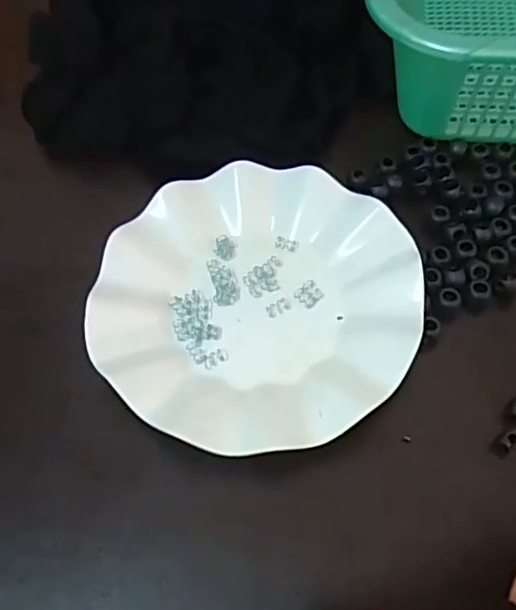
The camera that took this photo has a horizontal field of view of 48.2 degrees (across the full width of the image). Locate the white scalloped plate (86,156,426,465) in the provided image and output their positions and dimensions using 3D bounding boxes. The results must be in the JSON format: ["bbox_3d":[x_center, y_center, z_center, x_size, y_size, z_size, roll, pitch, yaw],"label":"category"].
[{"bbox_3d":[-0.001,-0.004,0.339,0.180,0.028,0.179,-1,64,1],"label":"white scalloped plate"}]

